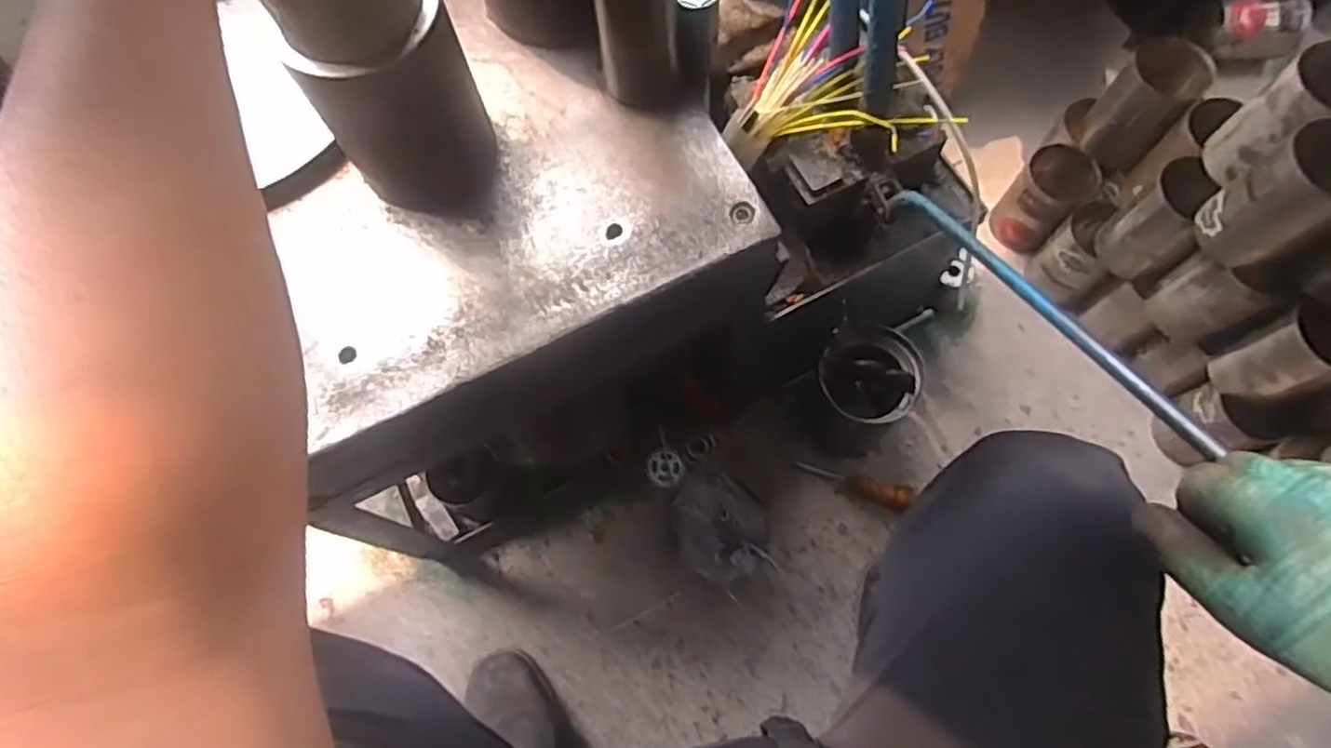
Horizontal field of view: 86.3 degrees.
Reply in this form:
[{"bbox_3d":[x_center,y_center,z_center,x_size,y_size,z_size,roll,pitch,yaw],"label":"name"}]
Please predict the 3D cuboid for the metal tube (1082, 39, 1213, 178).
[{"bbox_3d":[0.598,-0.336,0.897,0.090,0.128,0.086,41,76,15],"label":"metal tube"}]

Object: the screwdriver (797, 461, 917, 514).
[{"bbox_3d":[0.245,0.147,0.917,0.160,0.026,0.034,14,71,7],"label":"screwdriver"}]

